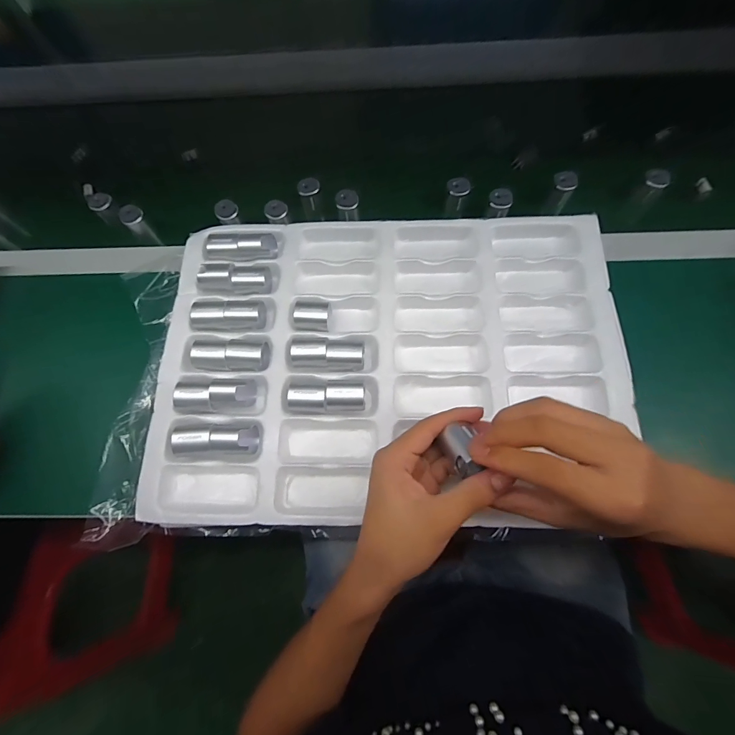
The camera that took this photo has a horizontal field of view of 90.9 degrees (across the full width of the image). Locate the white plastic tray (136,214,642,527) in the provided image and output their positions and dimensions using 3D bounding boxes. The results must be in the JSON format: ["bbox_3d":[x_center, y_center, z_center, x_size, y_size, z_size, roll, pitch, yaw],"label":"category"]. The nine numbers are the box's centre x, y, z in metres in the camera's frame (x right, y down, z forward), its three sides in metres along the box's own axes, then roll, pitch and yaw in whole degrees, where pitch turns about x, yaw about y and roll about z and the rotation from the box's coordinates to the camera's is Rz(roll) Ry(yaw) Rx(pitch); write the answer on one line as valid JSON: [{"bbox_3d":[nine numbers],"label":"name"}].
[{"bbox_3d":[0.021,-0.012,0.370,0.450,0.040,0.312,0,72,2],"label":"white plastic tray"}]

